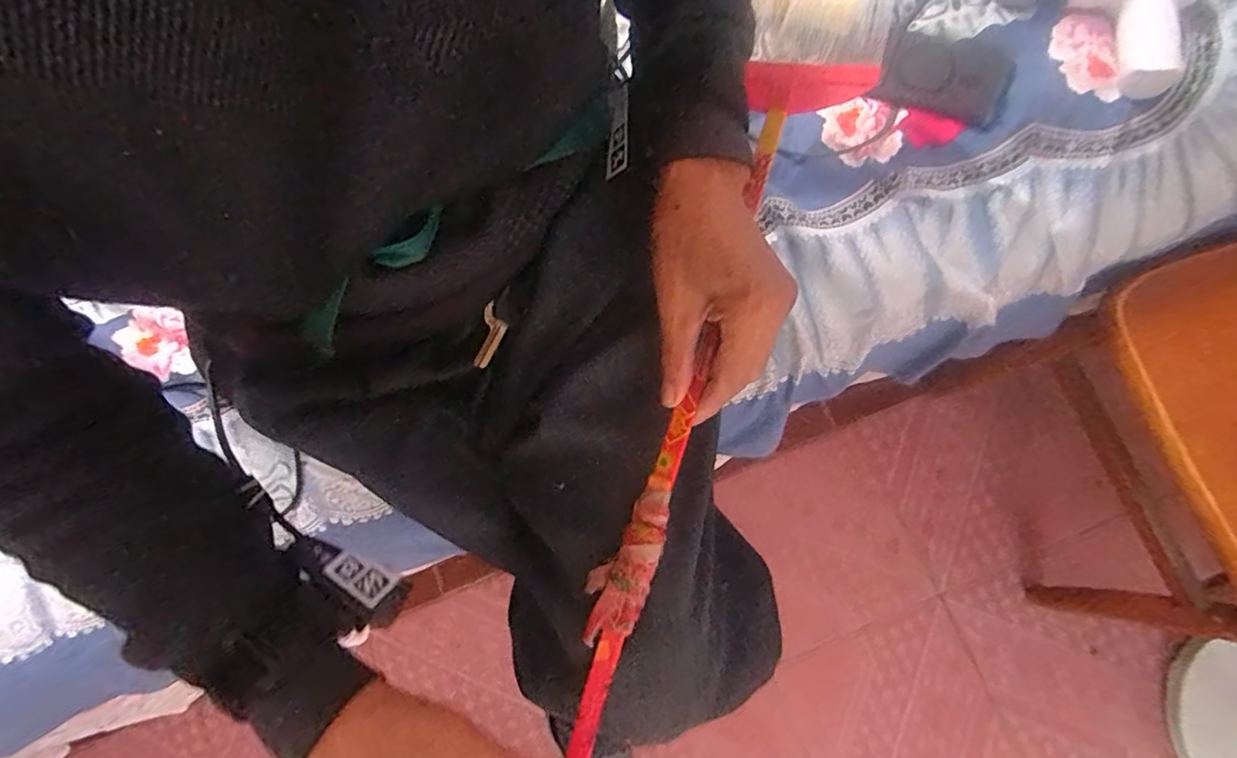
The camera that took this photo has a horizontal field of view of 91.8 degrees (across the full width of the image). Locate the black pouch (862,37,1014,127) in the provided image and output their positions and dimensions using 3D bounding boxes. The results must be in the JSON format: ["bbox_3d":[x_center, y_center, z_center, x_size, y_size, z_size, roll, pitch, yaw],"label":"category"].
[{"bbox_3d":[0.312,-0.284,0.578,0.111,0.032,0.084,34,83,9],"label":"black pouch"}]

